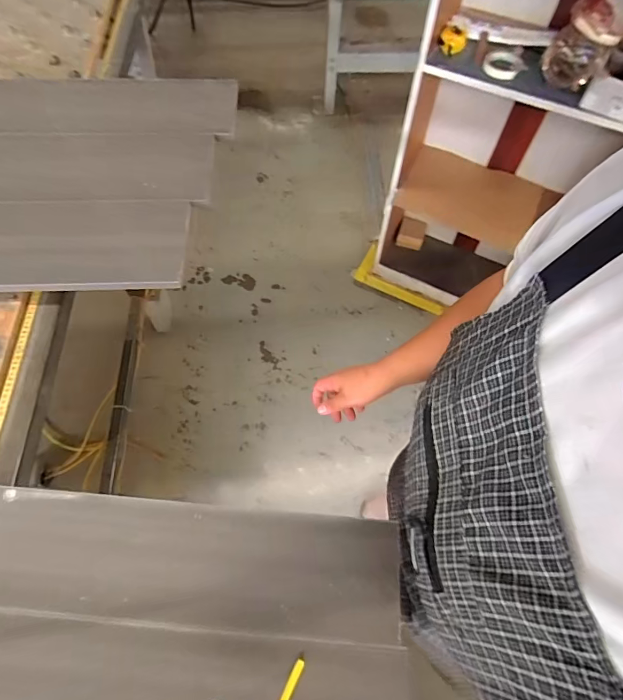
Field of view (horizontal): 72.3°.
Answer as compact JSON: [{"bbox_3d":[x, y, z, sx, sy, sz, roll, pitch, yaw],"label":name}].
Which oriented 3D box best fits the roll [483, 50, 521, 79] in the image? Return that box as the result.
[{"bbox_3d":[0.462,-0.692,1.033,0.082,0.025,0.082,0,62,0],"label":"roll"}]

